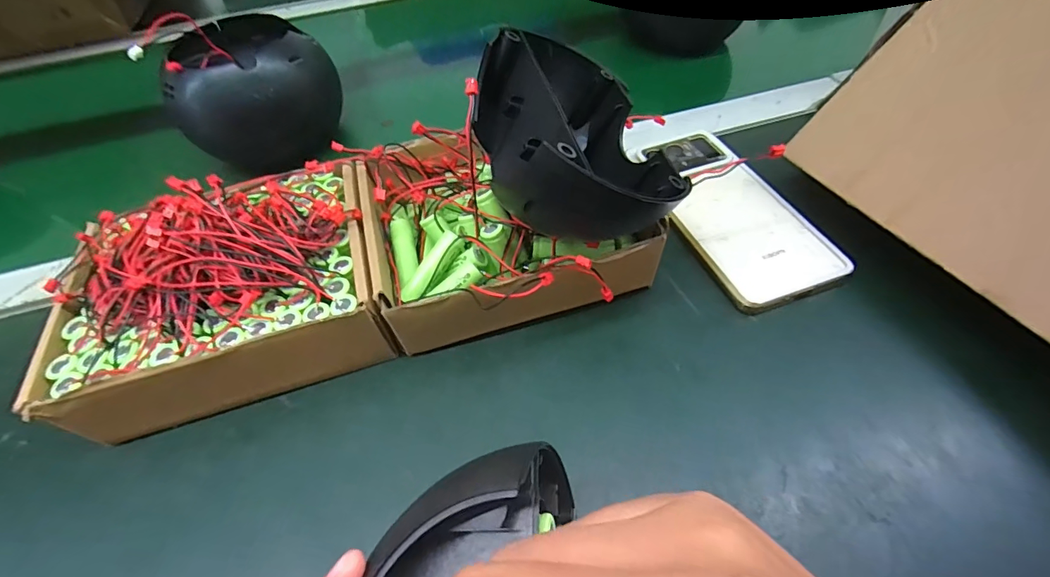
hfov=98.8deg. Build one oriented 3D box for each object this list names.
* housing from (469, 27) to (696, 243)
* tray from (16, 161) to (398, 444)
[{"bbox_3d":[0.024,-0.083,0.244,0.091,0.067,0.118,-15,54,-6],"label":"housing"},{"bbox_3d":[-0.175,0.000,0.263,0.169,0.083,0.146,-18,54,-8],"label":"tray"}]

